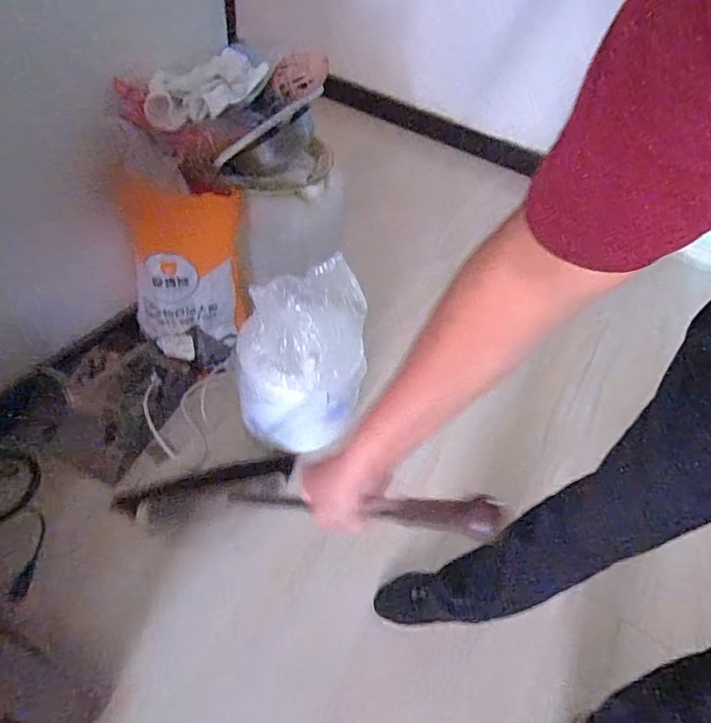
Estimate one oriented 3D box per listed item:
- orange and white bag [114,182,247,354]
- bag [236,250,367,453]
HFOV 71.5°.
[{"bbox_3d":[-0.345,-0.192,1.048,0.245,0.372,0.070,-12,47,-19],"label":"orange and white bag"},{"bbox_3d":[-0.102,-0.004,1.010,0.235,0.359,0.197,14,44,7],"label":"bag"}]

